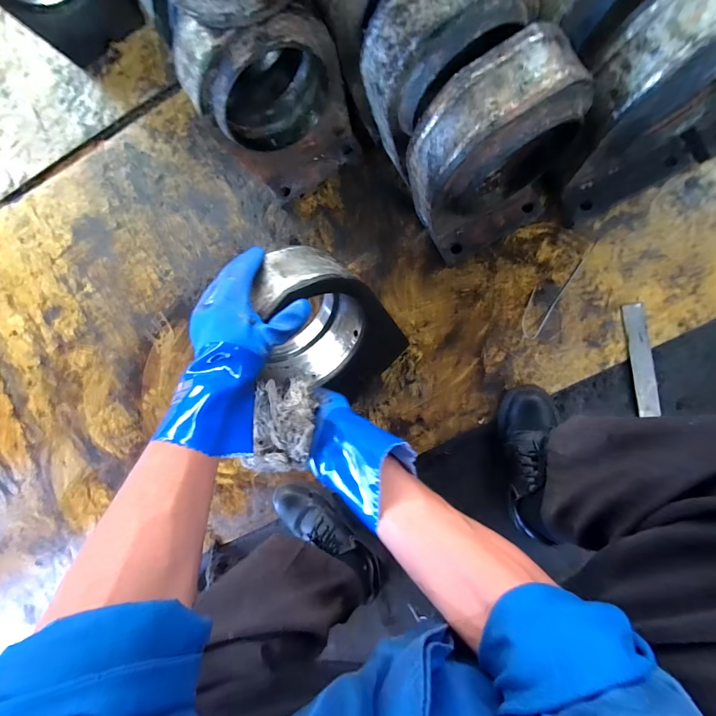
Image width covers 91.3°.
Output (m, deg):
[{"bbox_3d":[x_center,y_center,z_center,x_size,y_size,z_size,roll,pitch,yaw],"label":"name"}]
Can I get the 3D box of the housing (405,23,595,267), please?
[{"bbox_3d":[0.204,-0.282,0.535,0.217,0.314,0.137,-30,85,10],"label":"housing"}]

